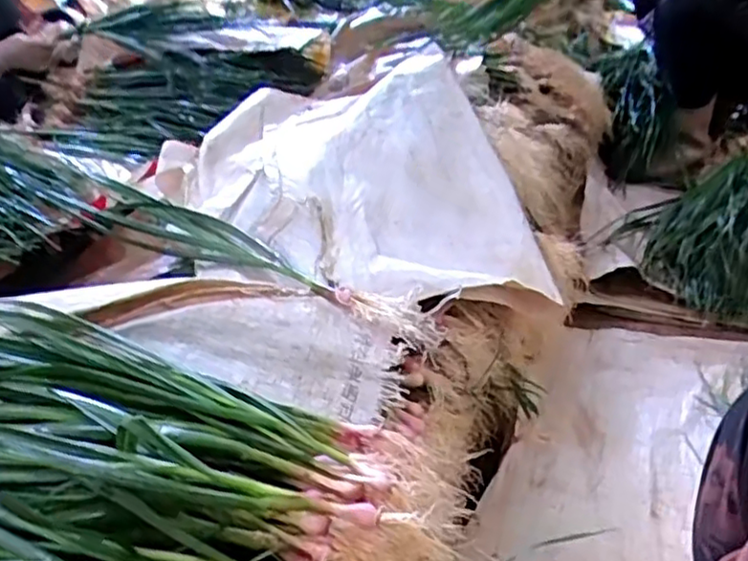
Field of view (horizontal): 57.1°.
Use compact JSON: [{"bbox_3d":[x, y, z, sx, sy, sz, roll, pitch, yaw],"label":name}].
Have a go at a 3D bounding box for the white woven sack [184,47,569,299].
[{"bbox_3d":[-0.042,-0.141,0.936,0.432,0.170,0.477,-12,30,-11],"label":"white woven sack"}]

